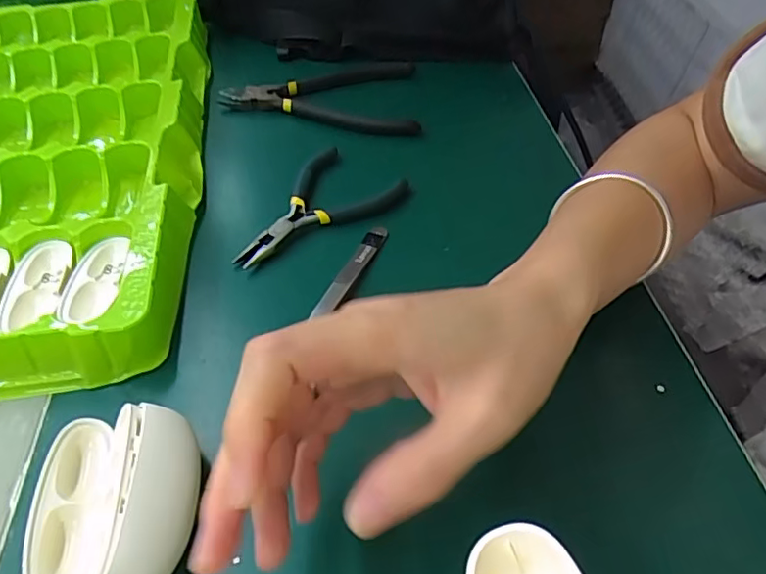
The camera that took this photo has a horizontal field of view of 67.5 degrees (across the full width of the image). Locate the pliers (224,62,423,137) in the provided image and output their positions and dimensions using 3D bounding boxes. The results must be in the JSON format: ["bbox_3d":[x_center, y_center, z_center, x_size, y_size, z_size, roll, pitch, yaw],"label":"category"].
[{"bbox_3d":[-0.048,-0.152,0.446,0.146,0.019,0.111,0,47,-1],"label":"pliers"}]

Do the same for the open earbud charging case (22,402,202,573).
[{"bbox_3d":[-0.096,0.078,0.212,0.059,0.033,0.067,-7,47,-7],"label":"open earbud charging case"}]

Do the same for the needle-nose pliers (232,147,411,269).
[{"bbox_3d":[-0.042,-0.050,0.348,0.111,0.017,0.058,-23,51,-20],"label":"needle-nose pliers"}]

